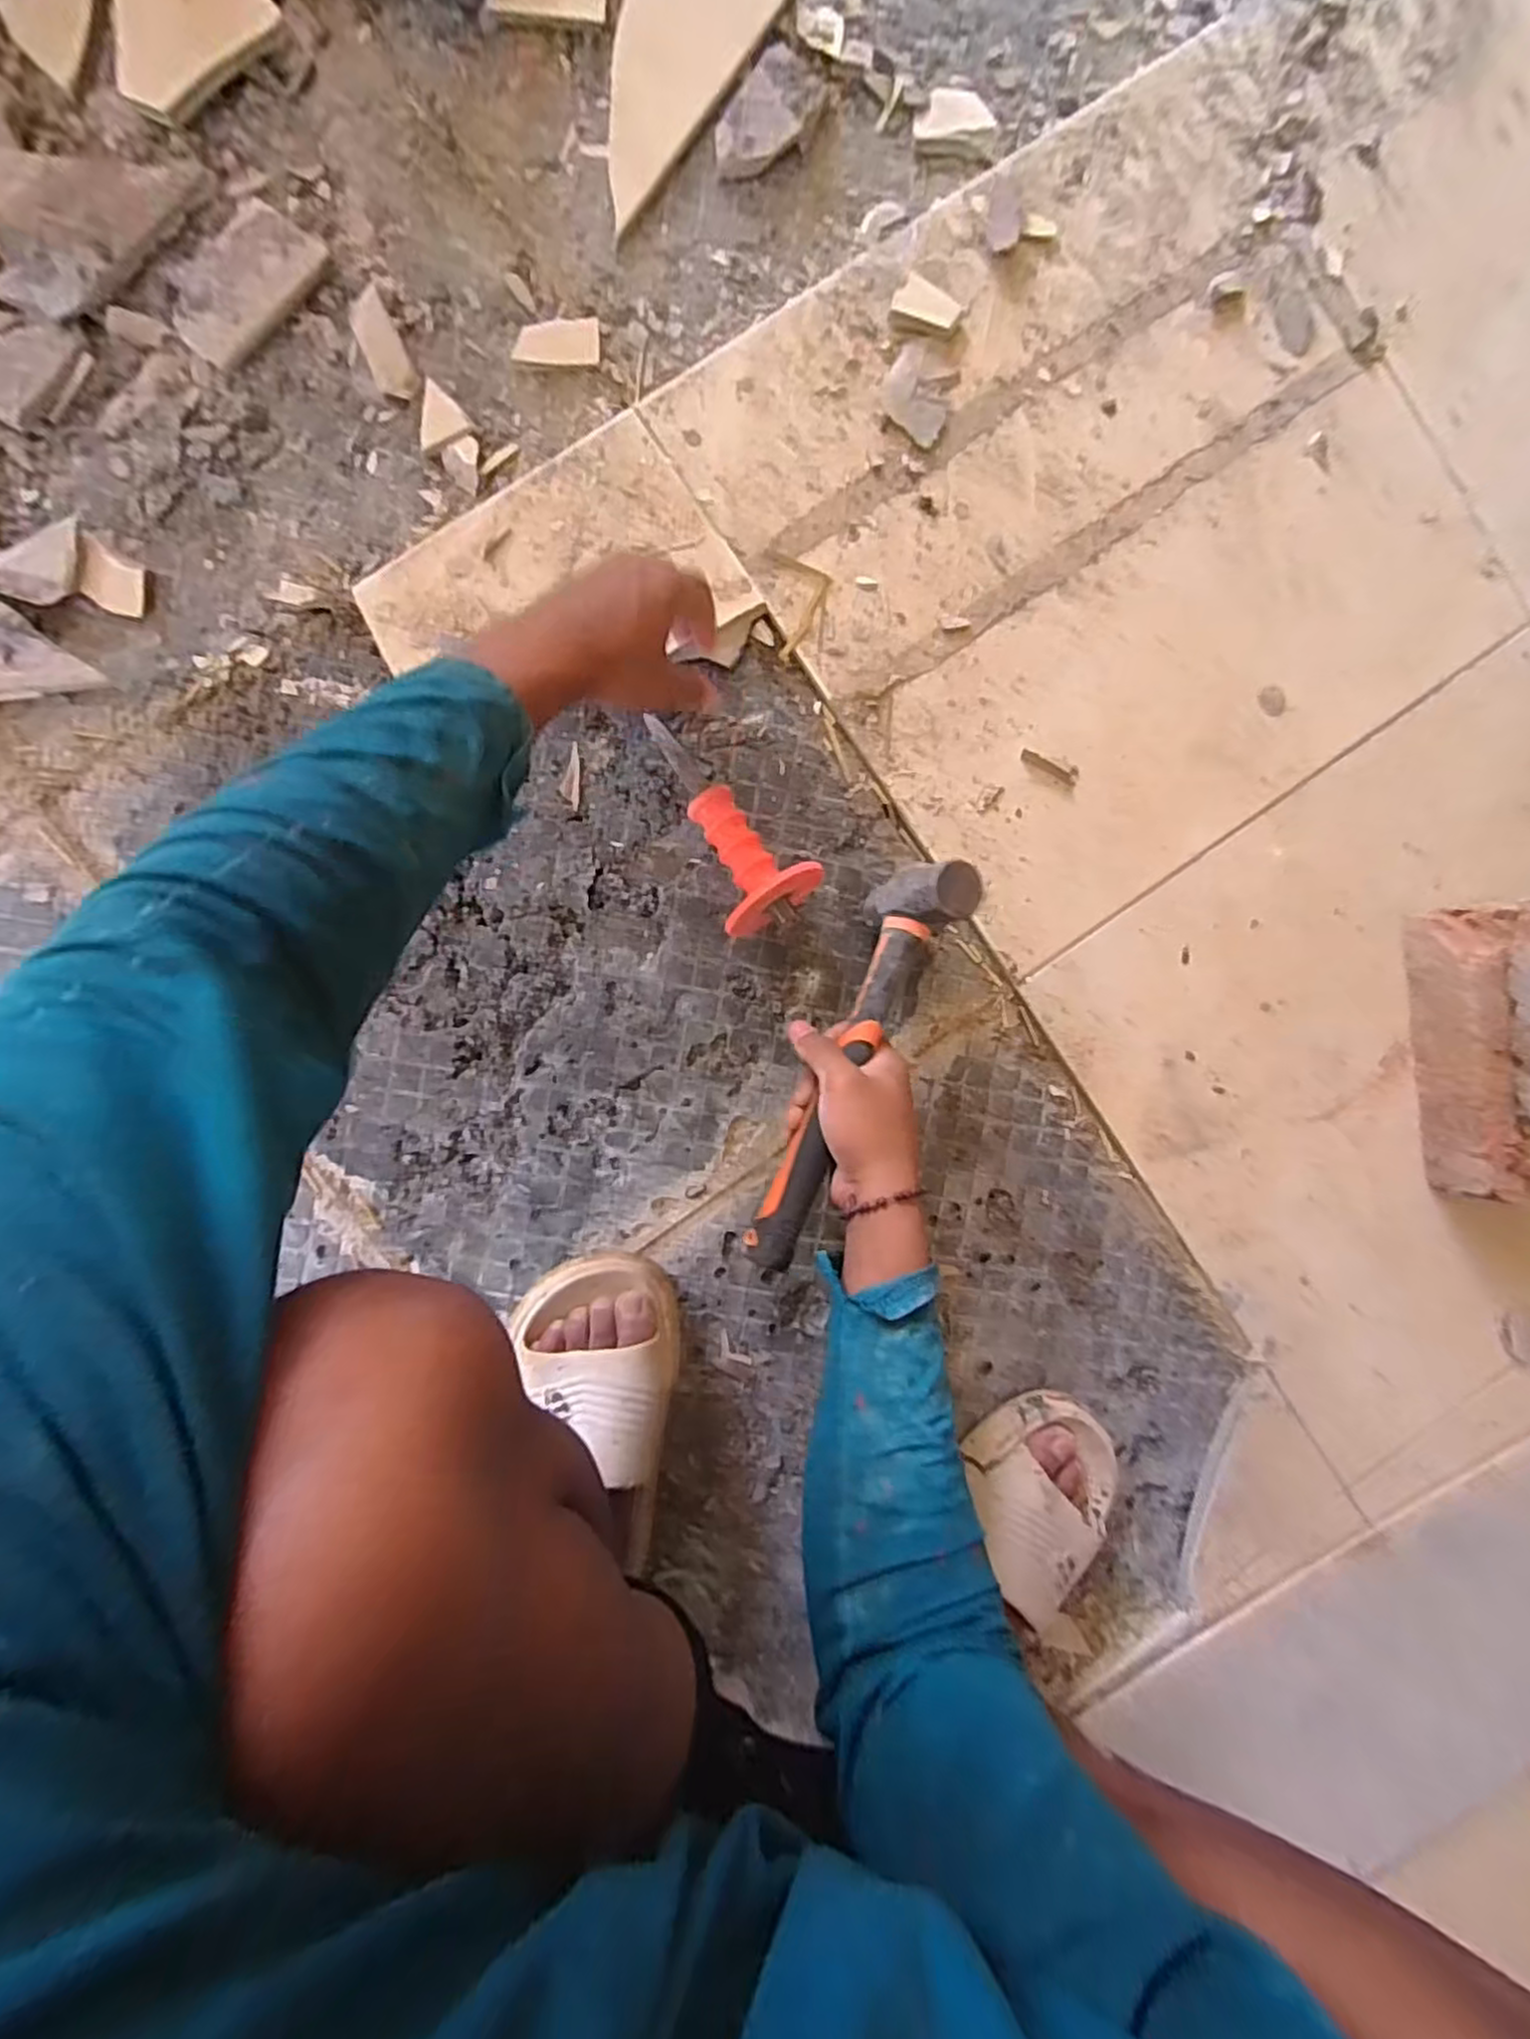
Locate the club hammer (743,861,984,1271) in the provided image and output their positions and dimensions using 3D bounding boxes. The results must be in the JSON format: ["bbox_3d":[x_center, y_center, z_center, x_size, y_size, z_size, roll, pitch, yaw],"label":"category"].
[{"bbox_3d":[0.056,0.028,0.490,0.047,0.101,0.277,24,87,-4],"label":"club hammer"}]

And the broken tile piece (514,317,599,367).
[{"bbox_3d":[-0.145,-0.472,0.510,0.059,0.005,0.030,-6,93,-3],"label":"broken tile piece"}]

